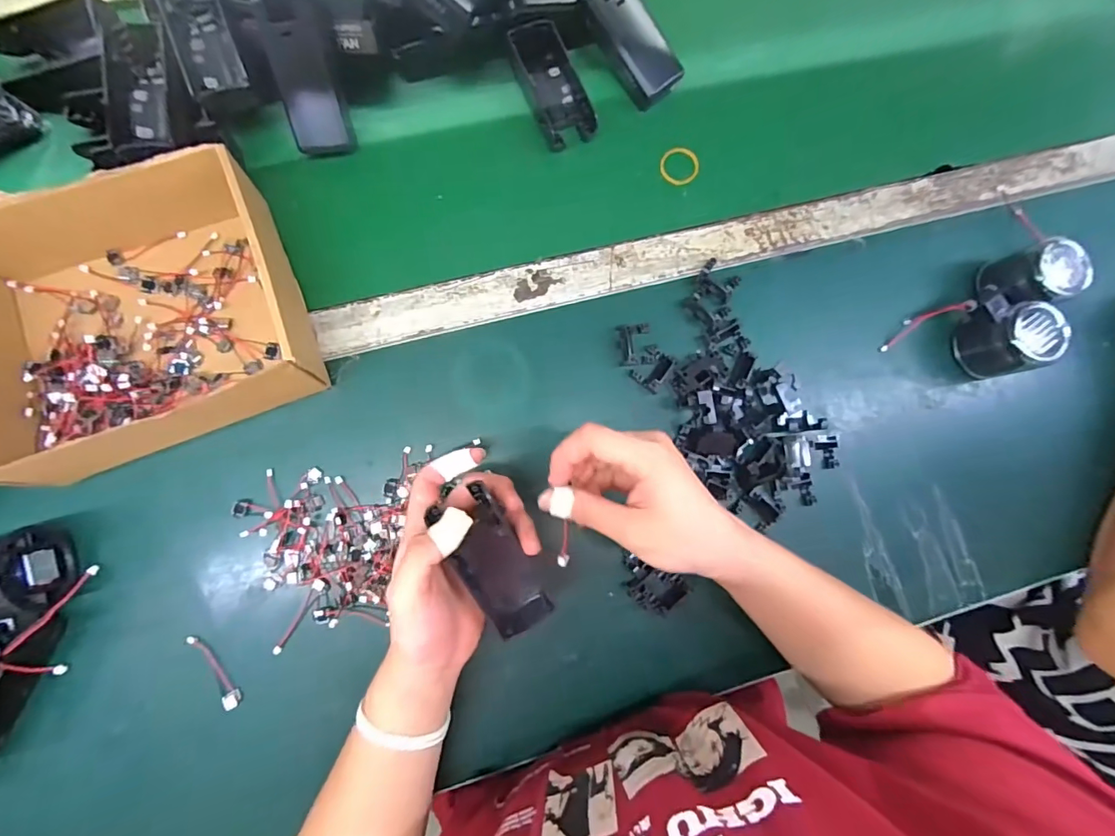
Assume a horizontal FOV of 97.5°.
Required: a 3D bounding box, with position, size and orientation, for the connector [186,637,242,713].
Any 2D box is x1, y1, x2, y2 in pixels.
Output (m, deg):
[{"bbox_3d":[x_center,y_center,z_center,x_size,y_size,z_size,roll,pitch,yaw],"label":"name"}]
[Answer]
[{"bbox_3d":[-0.259,0.191,0.368,0.011,0.011,0.063,-36,89,-8],"label":"connector"}]

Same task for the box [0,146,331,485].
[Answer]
[{"bbox_3d":[-0.305,-0.074,0.355,0.209,0.076,0.192,-19,87,-7],"label":"box"}]

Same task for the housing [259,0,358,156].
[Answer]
[{"bbox_3d":[-0.196,-0.268,0.383,0.044,0.015,0.108,-8,126,-7],"label":"housing"}]

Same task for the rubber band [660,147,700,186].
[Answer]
[{"bbox_3d":[0.115,-0.236,0.459,0.036,0.008,0.034,1,85,-6],"label":"rubber band"}]

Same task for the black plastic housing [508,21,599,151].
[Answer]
[{"bbox_3d":[-0.005,-0.299,0.439,0.049,0.025,0.109,-22,87,-7],"label":"black plastic housing"}]

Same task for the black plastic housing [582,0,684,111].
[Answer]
[{"bbox_3d":[0.066,-0.342,0.443,0.045,0.030,0.107,-41,105,-8],"label":"black plastic housing"}]

